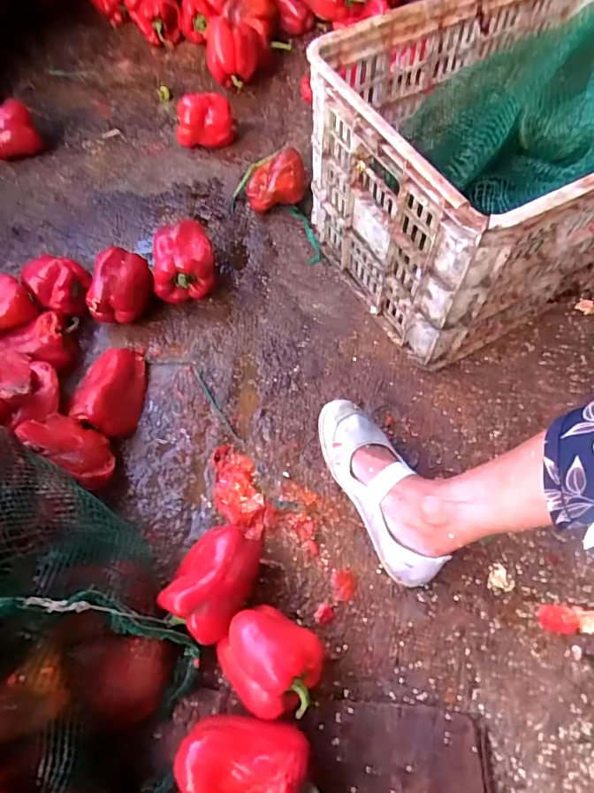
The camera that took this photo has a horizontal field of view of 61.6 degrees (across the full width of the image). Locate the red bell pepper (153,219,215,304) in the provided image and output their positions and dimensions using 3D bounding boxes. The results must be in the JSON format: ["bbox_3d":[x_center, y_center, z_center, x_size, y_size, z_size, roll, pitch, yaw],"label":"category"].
[{"bbox_3d":[-0.171,-0.208,0.767,0.091,0.086,0.105,-7,62,-2],"label":"red bell pepper"}]

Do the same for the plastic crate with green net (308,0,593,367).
[{"bbox_3d":[0.314,-0.328,0.706,0.516,0.311,0.333,-27,65,-12],"label":"plastic crate with green net"}]

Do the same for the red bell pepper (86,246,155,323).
[{"bbox_3d":[-0.260,-0.160,0.748,0.078,0.082,0.097,7,63,5],"label":"red bell pepper"}]

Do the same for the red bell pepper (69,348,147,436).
[{"bbox_3d":[-0.263,-0.011,0.688,0.090,0.058,0.135,-1,62,1],"label":"red bell pepper"}]

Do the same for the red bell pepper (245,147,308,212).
[{"bbox_3d":[-0.035,-0.360,0.840,0.094,0.095,0.090,-1,62,1],"label":"red bell pepper"}]

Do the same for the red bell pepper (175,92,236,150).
[{"bbox_3d":[-0.170,-0.512,0.917,0.110,0.094,0.073,-7,62,-2],"label":"red bell pepper"}]

